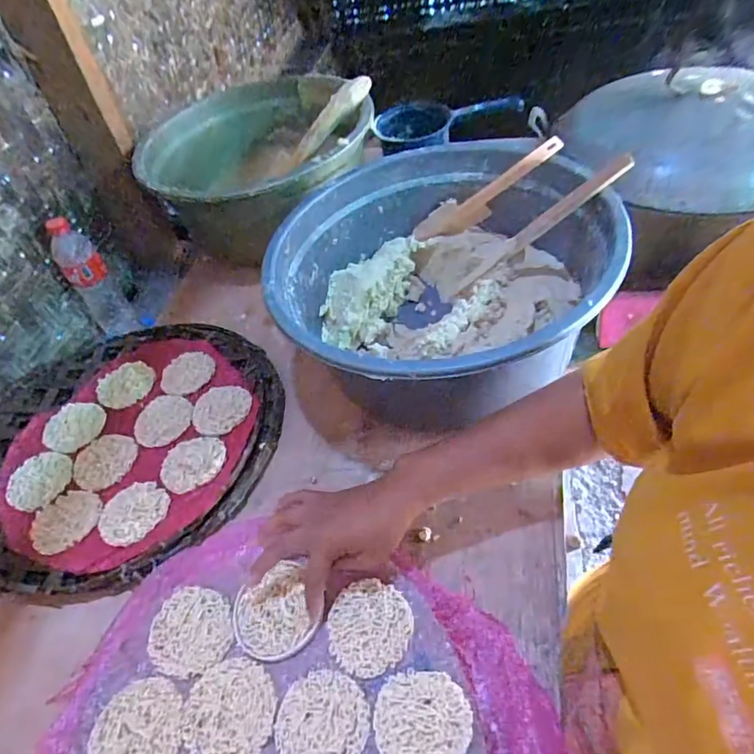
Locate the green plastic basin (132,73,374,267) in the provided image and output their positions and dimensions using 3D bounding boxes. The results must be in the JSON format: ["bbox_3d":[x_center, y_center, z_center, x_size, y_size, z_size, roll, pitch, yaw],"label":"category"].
[{"bbox_3d":[-0.212,-0.380,0.930,0.374,0.167,0.401,-6,49,7],"label":"green plastic basin"}]

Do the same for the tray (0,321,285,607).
[{"bbox_3d":[-0.367,0.076,0.703,0.478,0.049,0.431,16,55,24],"label":"tray"}]

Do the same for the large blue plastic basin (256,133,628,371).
[{"bbox_3d":[0.073,-0.109,0.664,0.381,0.203,0.406,-6,49,7],"label":"large blue plastic basin"}]

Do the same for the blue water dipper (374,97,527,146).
[{"bbox_3d":[0.128,-0.453,0.906,0.263,0.052,0.076,-5,49,7],"label":"blue water dipper"}]

